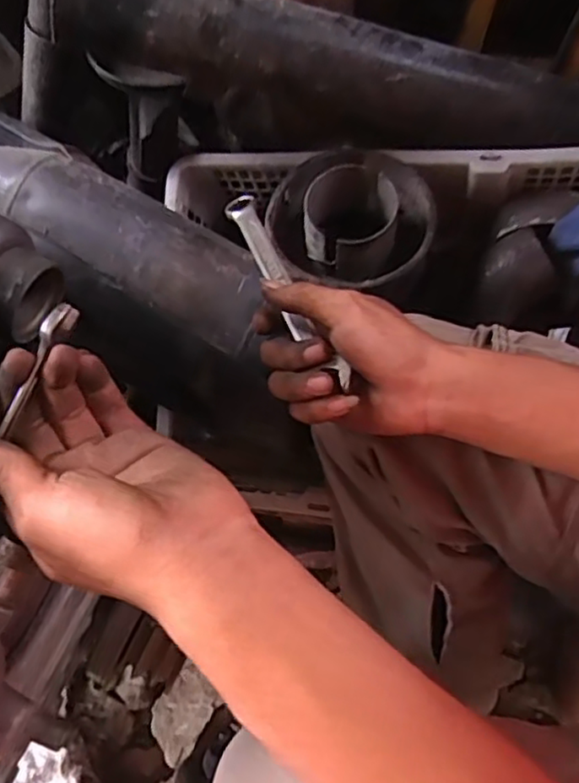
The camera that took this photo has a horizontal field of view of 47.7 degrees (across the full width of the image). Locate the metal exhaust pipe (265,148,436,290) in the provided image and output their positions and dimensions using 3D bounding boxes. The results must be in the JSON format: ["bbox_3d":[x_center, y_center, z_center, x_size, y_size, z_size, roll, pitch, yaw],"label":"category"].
[{"bbox_3d":[0.052,-0.159,0.608,0.140,0.095,0.119,-10,73,2],"label":"metal exhaust pipe"}]

